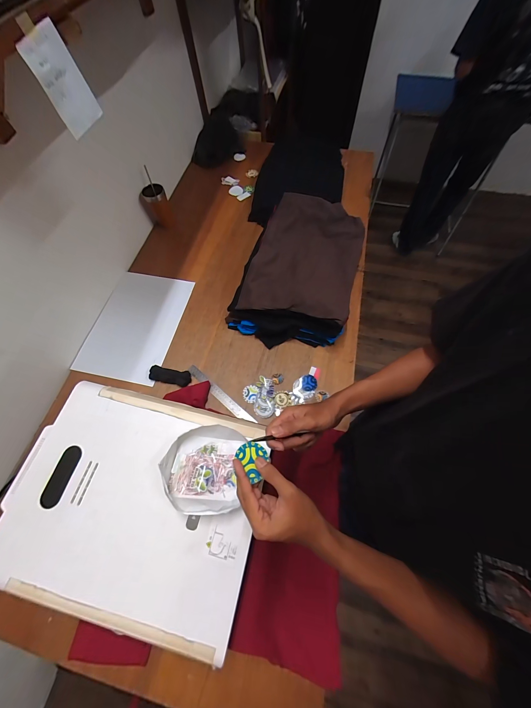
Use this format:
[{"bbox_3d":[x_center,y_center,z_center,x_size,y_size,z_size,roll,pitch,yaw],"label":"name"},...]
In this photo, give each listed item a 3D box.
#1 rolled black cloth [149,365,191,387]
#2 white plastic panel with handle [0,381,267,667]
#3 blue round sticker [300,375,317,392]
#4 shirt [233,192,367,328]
[{"bbox_3d":[-0.297,0.069,0.800,0.125,0.030,0.045,12,65,6],"label":"rolled black cloth"},{"bbox_3d":[-0.274,0.292,0.531,0.497,0.027,0.403,12,65,7],"label":"white plastic panel with handle"},{"bbox_3d":[0.135,0.091,0.790,0.050,0.004,0.050,1,72,-4],"label":"blue round sticker"},{"bbox_3d":[0.143,-0.322,0.846,0.332,0.058,0.499,21,65,1],"label":"shirt"}]

